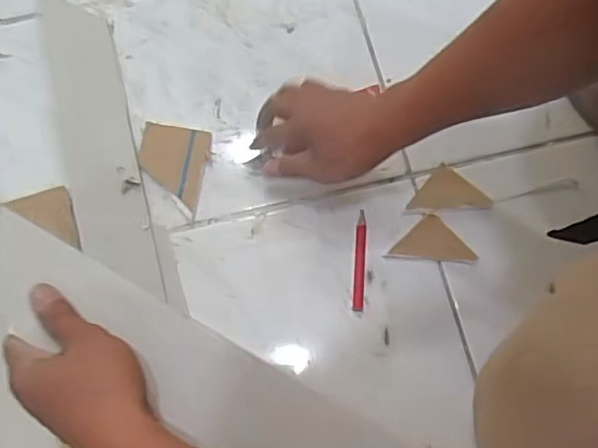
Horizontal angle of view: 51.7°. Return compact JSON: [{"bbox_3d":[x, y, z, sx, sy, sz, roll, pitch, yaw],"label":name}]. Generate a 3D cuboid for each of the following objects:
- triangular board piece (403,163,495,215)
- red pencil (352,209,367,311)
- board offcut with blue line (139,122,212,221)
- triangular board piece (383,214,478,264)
[{"bbox_3d":[0.160,-0.021,0.665,0.068,0.005,0.070,41,76,10],"label":"triangular board piece"},{"bbox_3d":[0.064,0.038,0.648,0.012,0.008,0.104,4,73,-1],"label":"red pencil"},{"bbox_3d":[-0.137,-0.064,0.667,0.072,0.008,0.094,9,73,1],"label":"board offcut with blue line"},{"bbox_3d":[0.141,0.016,0.656,0.091,0.005,0.047,5,73,-1],"label":"triangular board piece"}]

